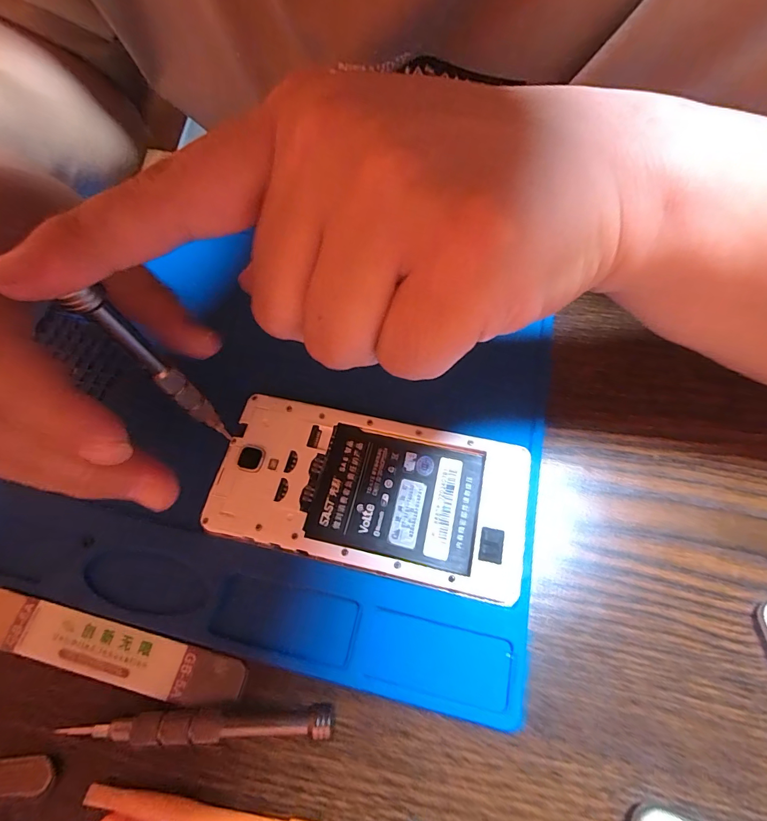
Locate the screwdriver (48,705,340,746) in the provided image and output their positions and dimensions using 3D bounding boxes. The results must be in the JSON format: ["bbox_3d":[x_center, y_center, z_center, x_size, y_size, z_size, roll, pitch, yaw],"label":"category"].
[{"bbox_3d":[-0.068,0.118,0.157,0.097,0.011,0.009,-2,66,0],"label":"screwdriver"}]

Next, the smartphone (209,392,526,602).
[{"bbox_3d":[-0.006,0.036,0.192,0.138,0.010,0.068,12,67,6],"label":"smartphone"}]

